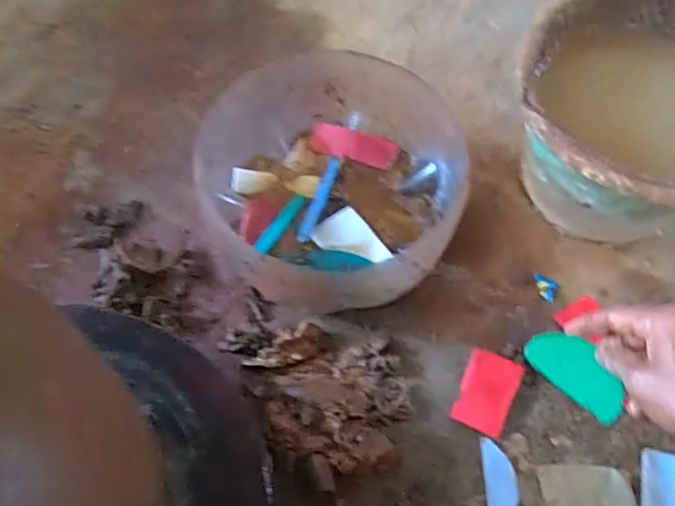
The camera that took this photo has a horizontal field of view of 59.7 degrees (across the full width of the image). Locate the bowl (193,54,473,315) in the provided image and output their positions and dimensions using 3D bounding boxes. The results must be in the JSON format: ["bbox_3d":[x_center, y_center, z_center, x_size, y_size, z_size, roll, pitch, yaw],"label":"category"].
[{"bbox_3d":[-0.008,-0.062,0.581,0.246,0.122,0.243,1,64,-1],"label":"bowl"}]

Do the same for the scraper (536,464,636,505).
[{"bbox_3d":[0.217,0.211,0.512,0.075,0.012,0.052,-1,64,-2],"label":"scraper"}]

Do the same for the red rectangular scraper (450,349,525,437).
[{"bbox_3d":[0.140,0.128,0.547,0.047,0.009,0.072,23,65,9],"label":"red rectangular scraper"}]

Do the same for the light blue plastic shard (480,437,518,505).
[{"bbox_3d":[0.144,0.204,0.518,0.028,0.004,0.077,-1,64,-2],"label":"light blue plastic shard"}]

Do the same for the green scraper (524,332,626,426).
[{"bbox_3d":[0.196,0.096,0.479,0.085,0.008,0.043,43,105,29],"label":"green scraper"}]

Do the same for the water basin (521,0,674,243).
[{"bbox_3d":[0.290,-0.117,0.587,0.241,0.168,0.251,1,64,-1],"label":"water basin"}]

